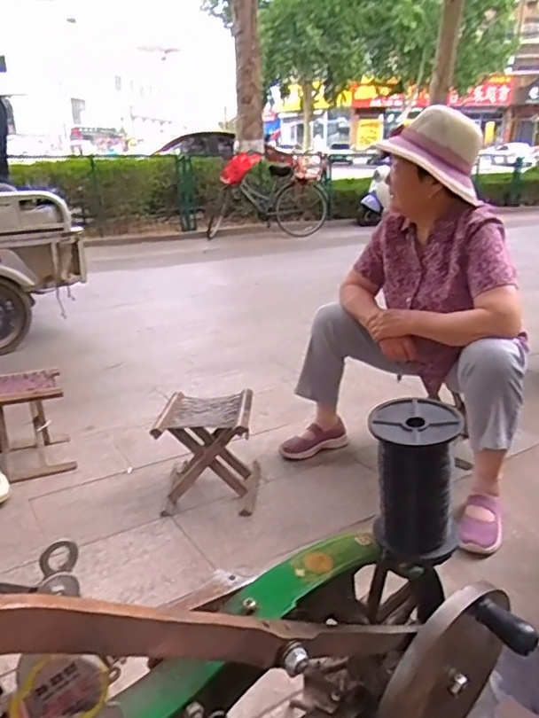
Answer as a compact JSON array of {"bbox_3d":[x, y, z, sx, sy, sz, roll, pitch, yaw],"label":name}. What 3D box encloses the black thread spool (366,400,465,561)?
[{"bbox_3d":[0.098,0.082,0.377,0.062,0.098,0.049,6,21,15],"label":"black thread spool"}]

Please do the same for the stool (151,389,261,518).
[{"bbox_3d":[-0.164,0.251,1.544,0.260,0.253,0.247,2,20,4],"label":"stool"}]

